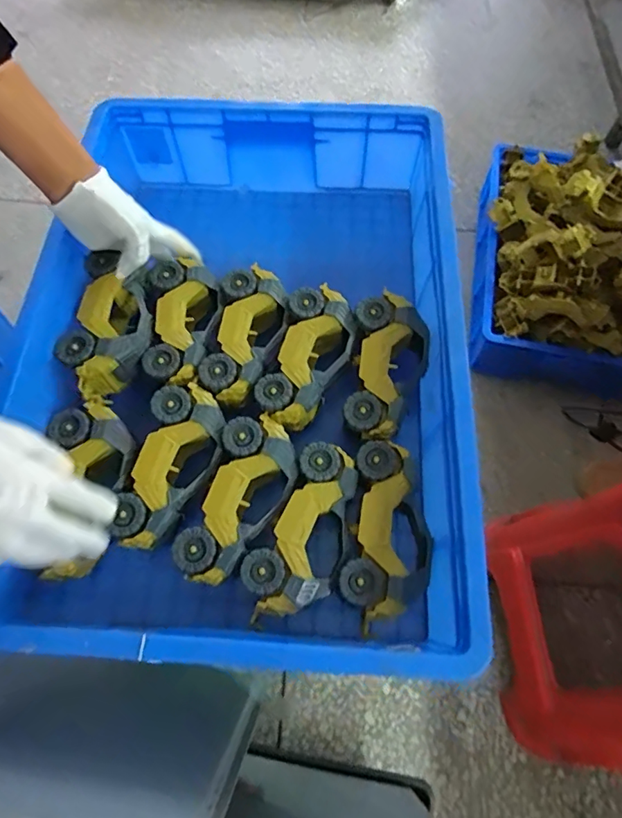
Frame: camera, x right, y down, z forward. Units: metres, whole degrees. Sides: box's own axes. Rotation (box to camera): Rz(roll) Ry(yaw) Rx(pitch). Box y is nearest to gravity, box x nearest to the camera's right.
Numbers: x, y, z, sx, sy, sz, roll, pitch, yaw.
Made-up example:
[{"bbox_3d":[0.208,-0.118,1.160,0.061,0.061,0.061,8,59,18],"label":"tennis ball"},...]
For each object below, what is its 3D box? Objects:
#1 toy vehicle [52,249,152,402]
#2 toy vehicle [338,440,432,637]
[{"bbox_3d":[-0.208,-0.083,0.517,0.077,0.048,0.165,-1,68,-1],"label":"toy vehicle"},{"bbox_3d":[0.072,0.115,0.463,0.080,0.056,0.158,9,63,4],"label":"toy vehicle"}]

